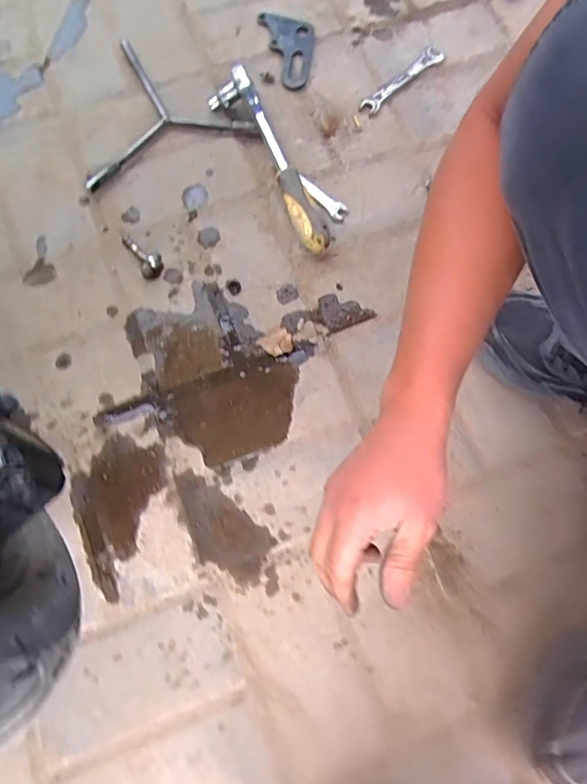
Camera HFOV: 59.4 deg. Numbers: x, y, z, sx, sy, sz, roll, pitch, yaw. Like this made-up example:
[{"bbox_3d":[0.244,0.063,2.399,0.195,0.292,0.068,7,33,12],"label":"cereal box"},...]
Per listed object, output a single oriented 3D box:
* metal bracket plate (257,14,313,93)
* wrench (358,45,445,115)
[{"bbox_3d":[0.001,-0.465,0.689,0.065,0.010,0.137,-19,74,-6],"label":"metal bracket plate"},{"bbox_3d":[0.148,-0.424,0.698,0.152,0.008,0.027,-43,78,-12],"label":"wrench"}]

